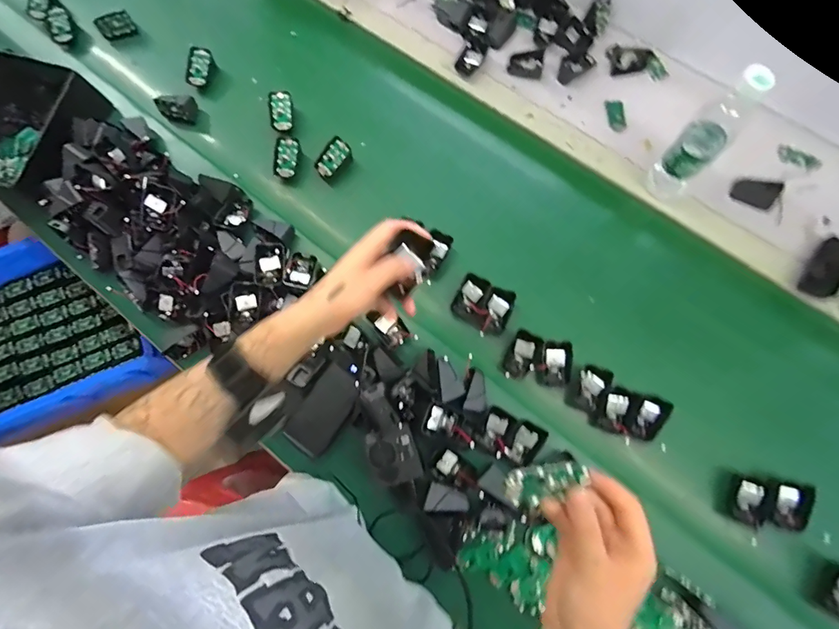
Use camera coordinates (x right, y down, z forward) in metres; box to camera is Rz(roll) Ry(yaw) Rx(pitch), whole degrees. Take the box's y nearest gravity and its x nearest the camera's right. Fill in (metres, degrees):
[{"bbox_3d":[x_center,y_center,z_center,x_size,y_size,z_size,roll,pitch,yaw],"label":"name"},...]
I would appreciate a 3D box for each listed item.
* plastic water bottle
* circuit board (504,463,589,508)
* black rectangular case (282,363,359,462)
[{"bbox_3d":[0.408,-0.249,0.596,0.065,0.201,0.057,38,80,10],"label":"plastic water bottle"},{"bbox_3d":[0.092,0.125,0.307,0.061,0.005,0.034,0,111,-11],"label":"circuit board"},{"bbox_3d":[-0.142,0.145,0.632,0.069,0.010,0.130,38,85,-7],"label":"black rectangular case"}]

